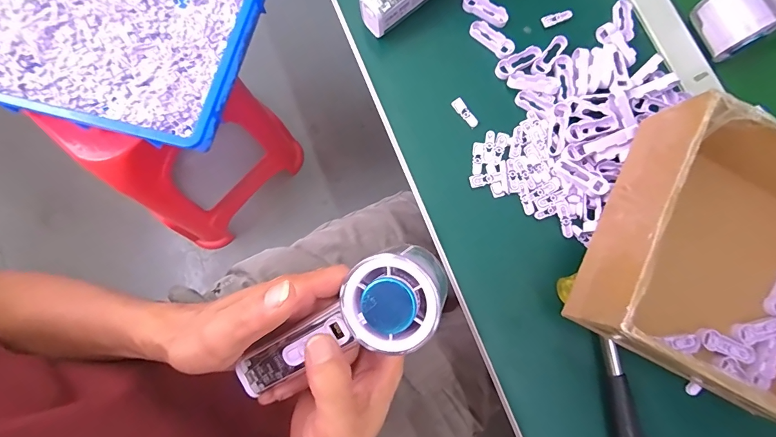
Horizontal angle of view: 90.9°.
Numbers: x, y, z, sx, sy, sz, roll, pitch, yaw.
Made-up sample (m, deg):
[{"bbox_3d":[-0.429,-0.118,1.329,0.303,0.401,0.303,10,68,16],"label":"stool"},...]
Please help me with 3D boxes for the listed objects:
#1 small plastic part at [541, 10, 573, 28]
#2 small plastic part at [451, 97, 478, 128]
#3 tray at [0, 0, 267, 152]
[{"bbox_3d":[0.183,-0.217,0.412,0.034,0.005,0.013,-23,80,-6],"label":"small plastic part"},{"bbox_3d":[0.079,-0.108,0.390,0.011,0.006,0.035,-32,81,-7],"label":"small plastic part"},{"bbox_3d":[-0.510,-0.340,0.648,0.539,0.068,0.370,14,79,1],"label":"tray"}]

